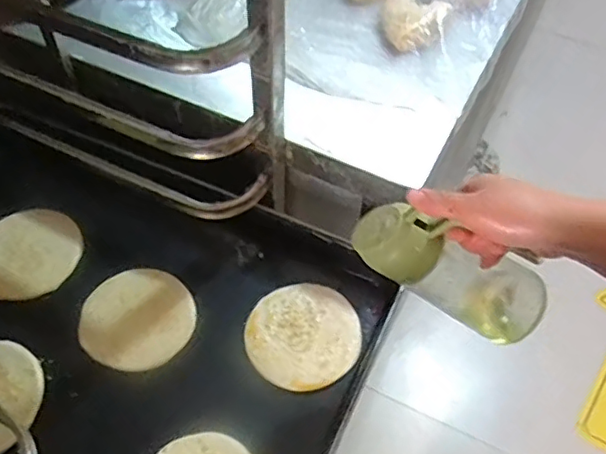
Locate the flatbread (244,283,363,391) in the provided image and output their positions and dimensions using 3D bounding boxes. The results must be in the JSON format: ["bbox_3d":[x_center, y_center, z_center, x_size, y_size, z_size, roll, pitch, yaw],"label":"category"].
[{"bbox_3d":[0.001,0.116,0.635,0.118,0.008,0.116,1,54,-1],"label":"flatbread"}]

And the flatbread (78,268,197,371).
[{"bbox_3d":[-0.181,0.098,0.646,0.125,0.018,0.115,20,55,12],"label":"flatbread"}]

